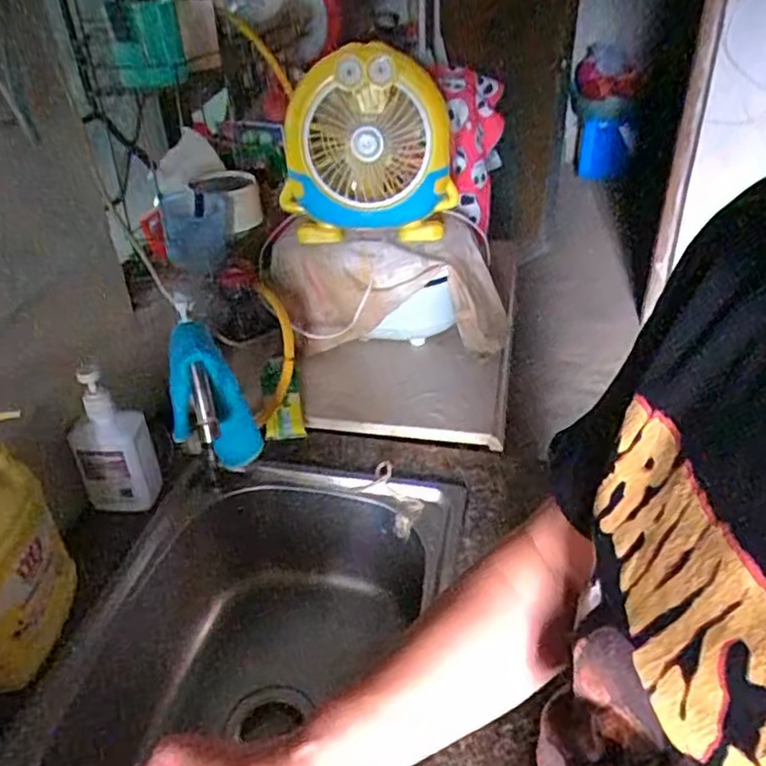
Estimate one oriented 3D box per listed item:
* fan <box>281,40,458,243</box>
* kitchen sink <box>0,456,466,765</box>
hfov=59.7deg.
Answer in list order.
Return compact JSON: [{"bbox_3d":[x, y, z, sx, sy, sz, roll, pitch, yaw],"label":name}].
[{"bbox_3d":[-0.021,-0.355,1.004,0.247,0.261,0.086,-9,35,-7],"label":"fan"},{"bbox_3d":[-0.138,0.345,0.758,0.395,0.235,0.543,5,35,12],"label":"kitchen sink"}]

